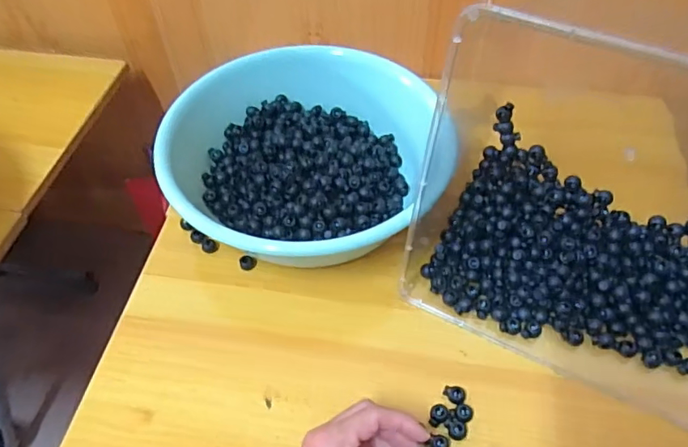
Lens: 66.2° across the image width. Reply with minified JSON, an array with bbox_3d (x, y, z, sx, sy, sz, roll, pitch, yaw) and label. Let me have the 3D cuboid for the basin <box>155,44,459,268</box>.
[{"bbox_3d":[-0.051,-0.077,0.592,0.283,0.095,0.262,13,53,10],"label":"basin"}]

